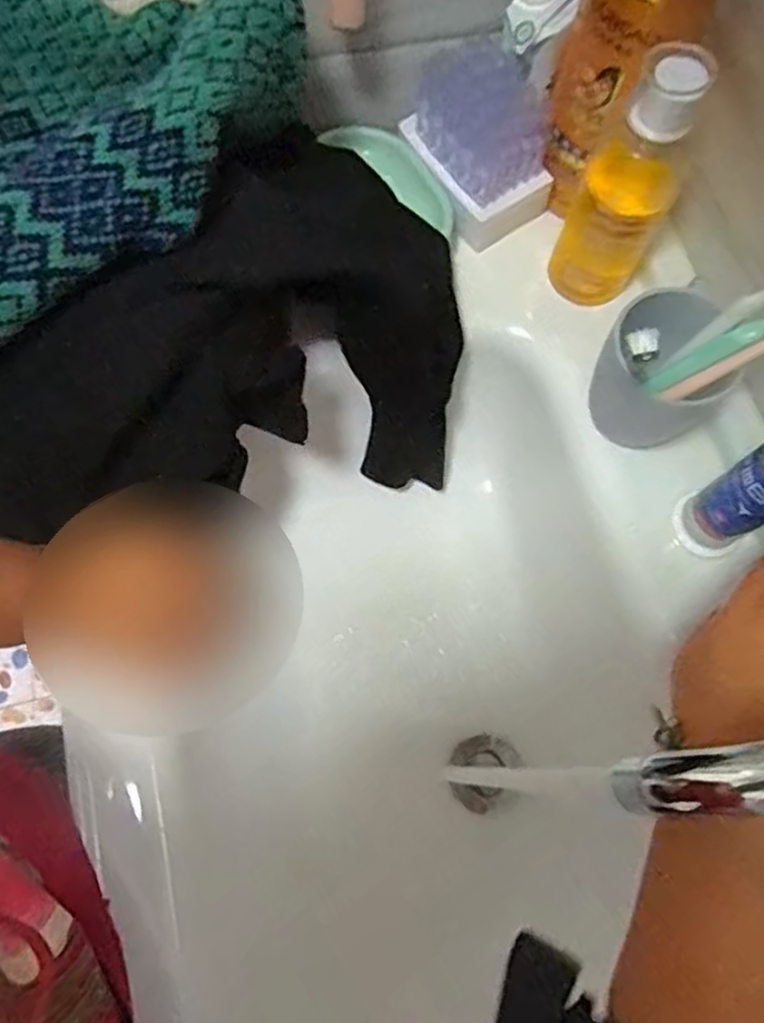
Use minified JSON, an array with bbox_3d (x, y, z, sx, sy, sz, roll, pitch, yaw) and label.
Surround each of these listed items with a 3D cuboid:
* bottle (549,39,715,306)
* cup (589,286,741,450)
[{"bbox_3d":[0.167,-0.215,0.456,0.067,0.171,0.061,31,74,8],"label":"bottle"},{"bbox_3d":[0.185,-0.092,0.457,0.076,0.081,0.070,0,72,-1],"label":"cup"}]

